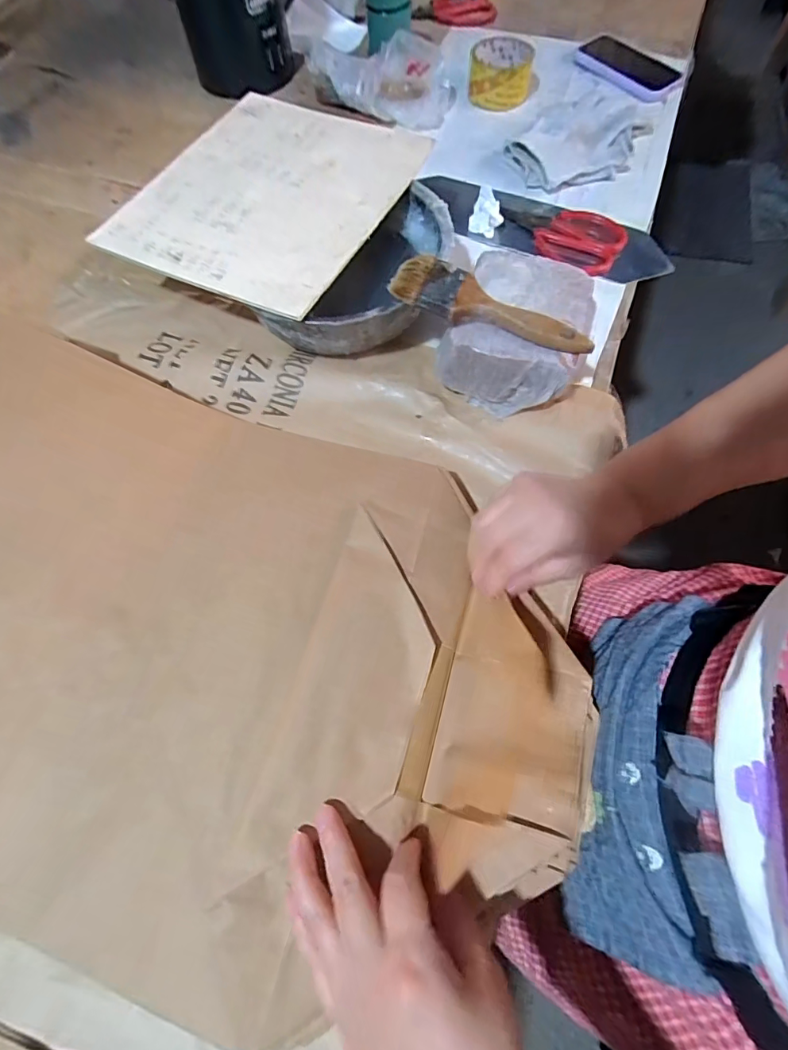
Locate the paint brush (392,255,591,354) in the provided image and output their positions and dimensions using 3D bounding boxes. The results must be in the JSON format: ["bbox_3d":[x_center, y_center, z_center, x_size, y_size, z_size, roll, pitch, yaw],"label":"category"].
[{"bbox_3d":[0.081,-0.183,0.388,0.171,0.016,0.042,23,87,3],"label":"paint brush"}]

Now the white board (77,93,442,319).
[{"bbox_3d":[-0.123,-0.336,0.458,0.239,0.009,0.283,23,68,12],"label":"white board"}]

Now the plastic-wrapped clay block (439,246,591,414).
[{"bbox_3d":[0.116,-0.184,0.436,0.118,0.061,0.144,22,68,11],"label":"plastic-wrapped clay block"}]

